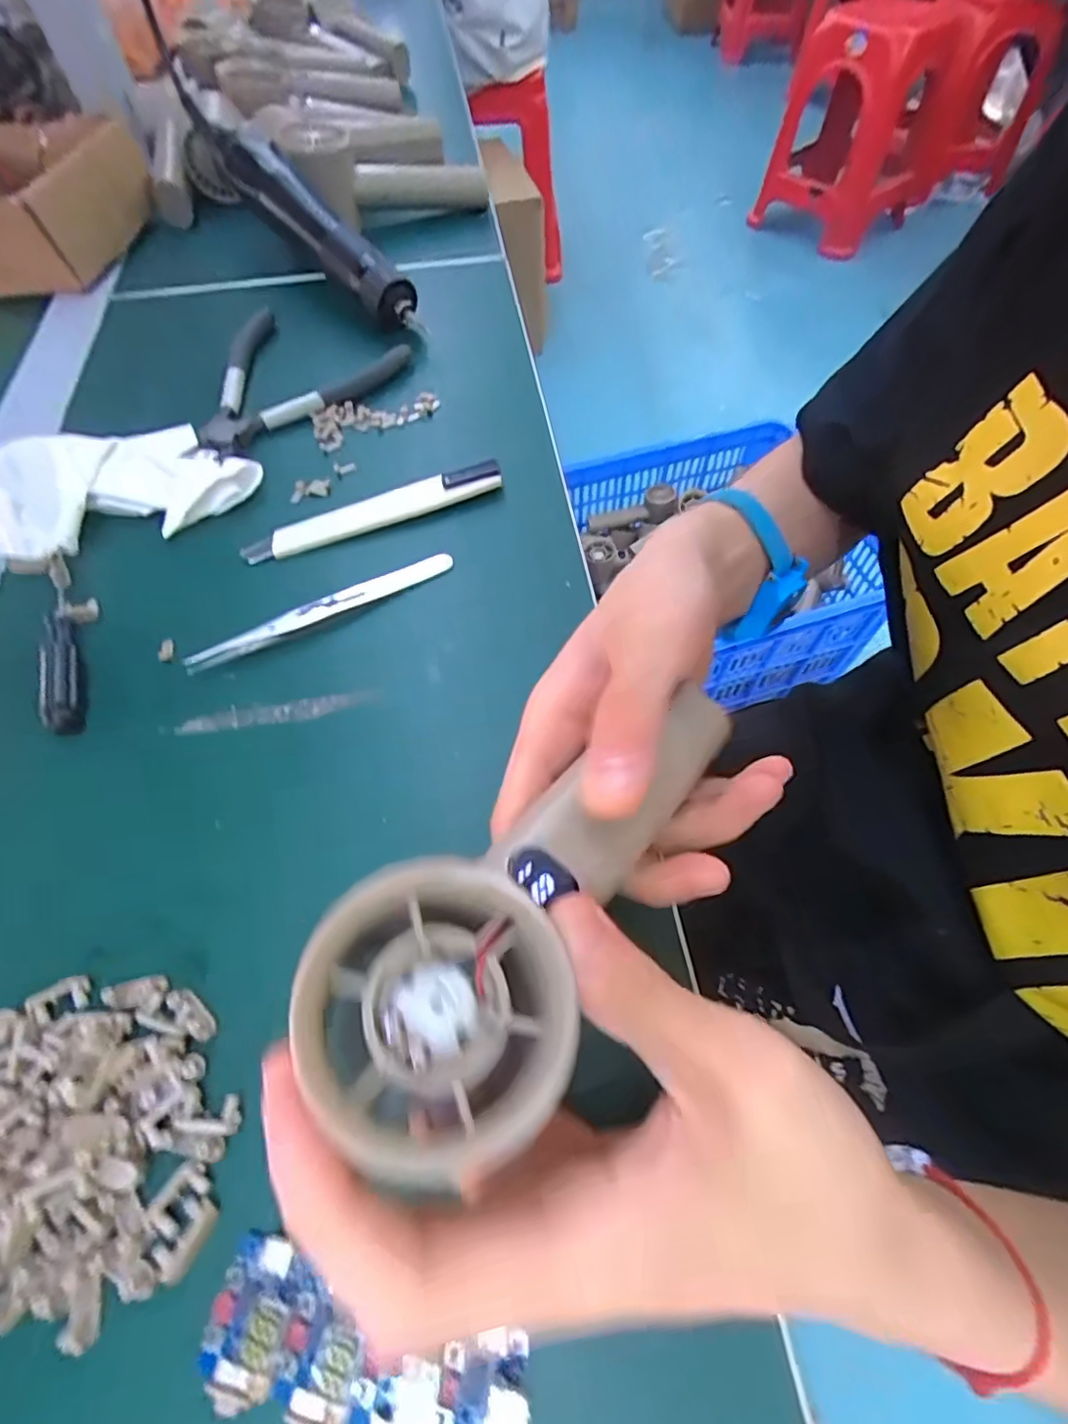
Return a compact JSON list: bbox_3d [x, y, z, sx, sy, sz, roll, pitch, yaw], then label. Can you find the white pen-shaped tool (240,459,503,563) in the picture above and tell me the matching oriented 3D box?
[{"bbox_3d":[-0.085,-0.107,0.314,0.139,0.008,0.018,-19,62,-10],"label":"white pen-shaped tool"}]

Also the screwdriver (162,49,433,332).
[{"bbox_3d":[-0.169,-0.365,0.419,0.035,0.034,0.256,-39,81,-17],"label":"screwdriver"}]

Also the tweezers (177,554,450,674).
[{"bbox_3d":[-0.100,-0.050,0.282,0.130,0.013,0.011,-30,64,-15],"label":"tweezers"}]

